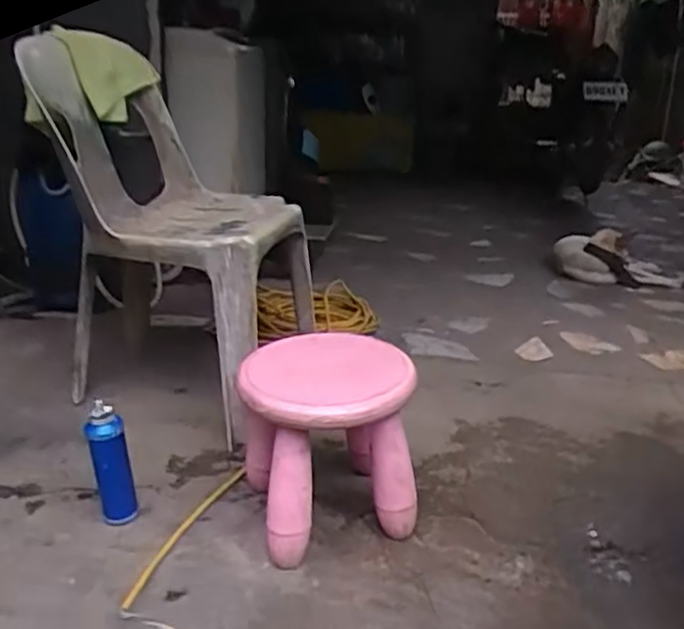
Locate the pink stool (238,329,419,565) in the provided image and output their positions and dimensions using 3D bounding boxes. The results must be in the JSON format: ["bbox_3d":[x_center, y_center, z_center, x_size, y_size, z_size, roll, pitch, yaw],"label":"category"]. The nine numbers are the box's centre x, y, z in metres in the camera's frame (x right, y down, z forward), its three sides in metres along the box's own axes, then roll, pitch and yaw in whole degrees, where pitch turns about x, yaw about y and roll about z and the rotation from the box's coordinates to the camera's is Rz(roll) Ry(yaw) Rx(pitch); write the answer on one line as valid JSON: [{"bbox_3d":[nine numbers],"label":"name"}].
[{"bbox_3d":[-0.028,0.214,1.193,0.261,0.291,0.255,-2,20,-10],"label":"pink stool"}]

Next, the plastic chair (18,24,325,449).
[{"bbox_3d":[-0.391,-0.196,1.621,0.581,0.744,0.605,4,20,7],"label":"plastic chair"}]

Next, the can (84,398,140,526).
[{"bbox_3d":[-0.401,0.261,1.230,0.070,0.214,0.056,-4,20,-14],"label":"can"}]

